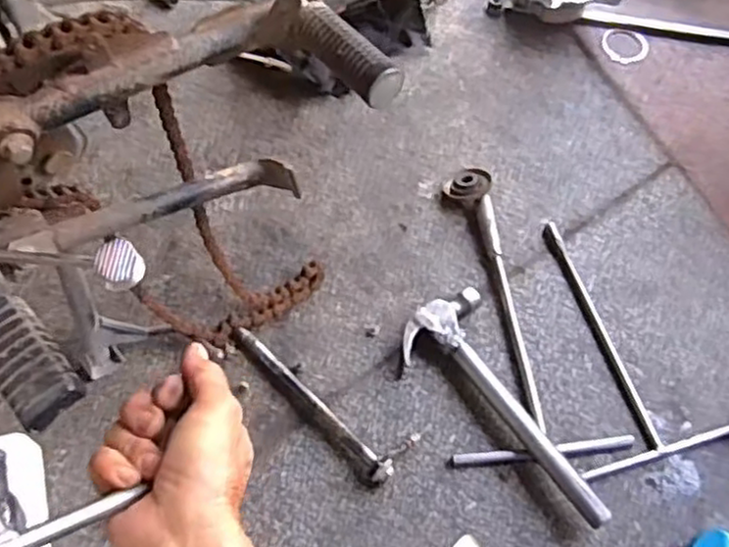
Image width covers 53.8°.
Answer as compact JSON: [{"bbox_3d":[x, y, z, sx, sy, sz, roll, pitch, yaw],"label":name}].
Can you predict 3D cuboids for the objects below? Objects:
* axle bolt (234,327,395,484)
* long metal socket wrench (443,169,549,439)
[{"bbox_3d":[-0.057,0.135,0.759,0.021,0.028,0.225,-41,73,-21],"label":"axle bolt"},{"bbox_3d":[0.152,0.013,0.826,0.047,0.032,0.331,-7,64,-8],"label":"long metal socket wrench"}]

